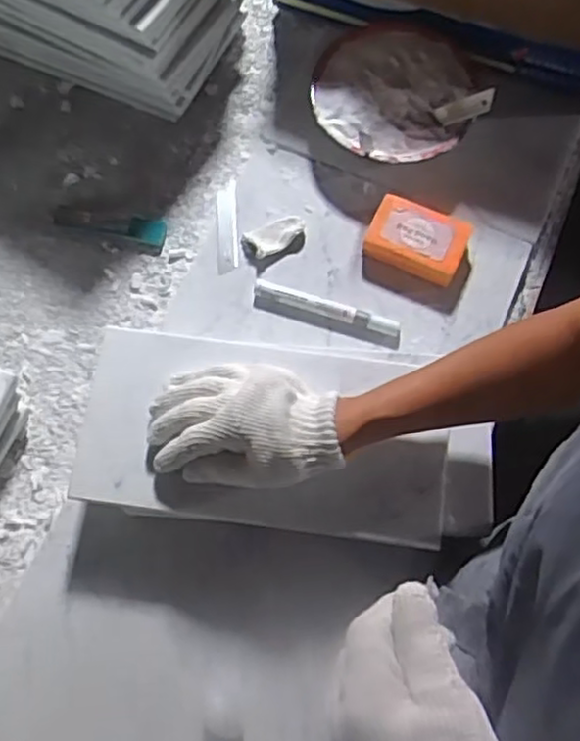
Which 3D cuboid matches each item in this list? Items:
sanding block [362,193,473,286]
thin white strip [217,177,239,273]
[{"bbox_3d":[0.124,-0.126,0.684,0.091,0.032,0.067,21,72,9],"label":"sanding block"},{"bbox_3d":[-0.062,-0.147,0.706,0.028,0.009,0.096,-12,71,28],"label":"thin white strip"}]

